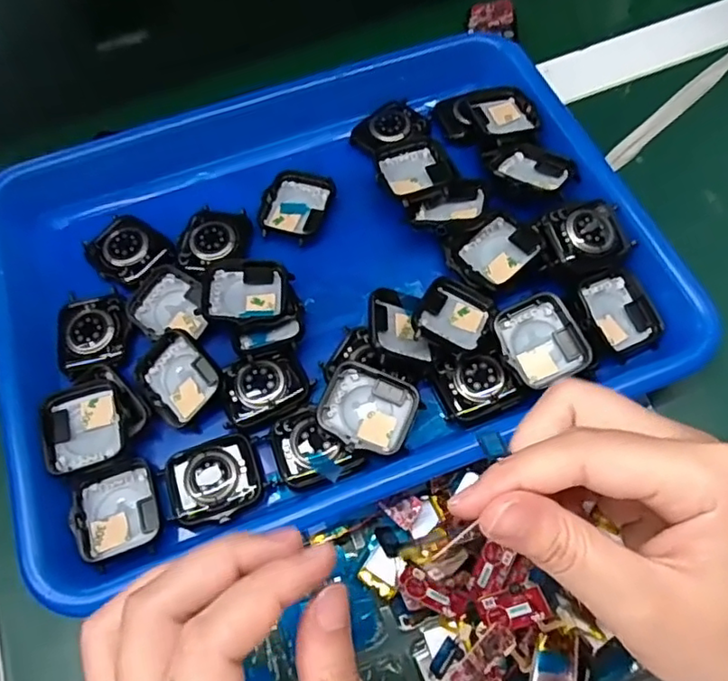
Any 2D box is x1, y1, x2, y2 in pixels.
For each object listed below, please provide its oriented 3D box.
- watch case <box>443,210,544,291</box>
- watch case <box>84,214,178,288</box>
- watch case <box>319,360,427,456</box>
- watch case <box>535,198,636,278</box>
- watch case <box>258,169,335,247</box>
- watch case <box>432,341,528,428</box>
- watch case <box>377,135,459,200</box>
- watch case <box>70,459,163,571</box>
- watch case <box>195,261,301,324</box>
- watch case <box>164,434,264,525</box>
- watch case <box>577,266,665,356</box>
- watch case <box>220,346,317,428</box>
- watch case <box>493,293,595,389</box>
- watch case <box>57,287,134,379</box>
[{"bbox_3d":[0.067,-0.048,0.310,0.042,0.012,0.042,-41,60,0],"label":"watch case"},{"bbox_3d":[-0.130,-0.050,0.330,0.047,0.006,0.037,39,71,20],"label":"watch case"},{"bbox_3d":[0.002,0.032,0.279,0.043,0.014,0.037,14,65,10],"label":"watch case"},{"bbox_3d":[0.111,-0.051,0.304,0.047,0.015,0.032,-18,64,-6],"label":"watch case"},{"bbox_3d":[-0.039,-0.077,0.340,0.036,0.008,0.043,15,65,10],"label":"watch case"},{"bbox_3d":[0.054,0.019,0.284,0.037,0.013,0.034,-16,64,-5],"label":"watch case"},{"bbox_3d":[0.031,-0.095,0.336,0.043,0.017,0.040,-17,64,-6],"label":"watch case"},{"bbox_3d":[-0.111,0.077,0.270,0.036,0.016,0.042,-20,64,-7],"label":"watch case"},{"bbox_3d":[-0.059,-0.023,0.308,0.047,0.012,0.034,-9,63,-2],"label":"watch case"},{"bbox_3d":[-0.070,0.063,0.273,0.041,0.005,0.038,-18,64,-6],"label":"watch case"},{"bbox_3d":[0.128,-0.015,0.301,0.036,0.014,0.042,-22,80,-7],"label":"watch case"},{"bbox_3d":[-0.049,0.021,0.289,0.041,0.007,0.032,-16,64,-5],"label":"watch case"},{"bbox_3d":[0.086,0.000,0.289,0.040,0.011,0.040,-21,76,-4],"label":"watch case"},{"bbox_3d":[-0.140,-0.005,0.310,0.038,0.011,0.048,-11,63,-3],"label":"watch case"}]

